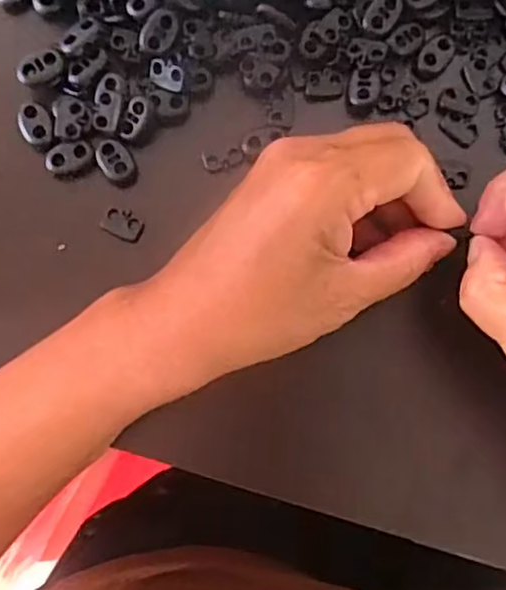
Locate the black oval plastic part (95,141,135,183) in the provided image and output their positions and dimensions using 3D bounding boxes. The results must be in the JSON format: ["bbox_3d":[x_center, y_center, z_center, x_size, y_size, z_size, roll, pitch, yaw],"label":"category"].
[{"bbox_3d":[-0.062,-0.061,0.312,0.014,0.006,0.020,-35,86,-5],"label":"black oval plastic part"}]

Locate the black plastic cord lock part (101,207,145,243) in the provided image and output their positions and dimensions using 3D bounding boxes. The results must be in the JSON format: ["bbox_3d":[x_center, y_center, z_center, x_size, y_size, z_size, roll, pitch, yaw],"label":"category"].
[{"bbox_3d":[-0.058,-0.032,0.310,0.018,0.004,0.013,24,83,1],"label":"black plastic cord lock part"}]

